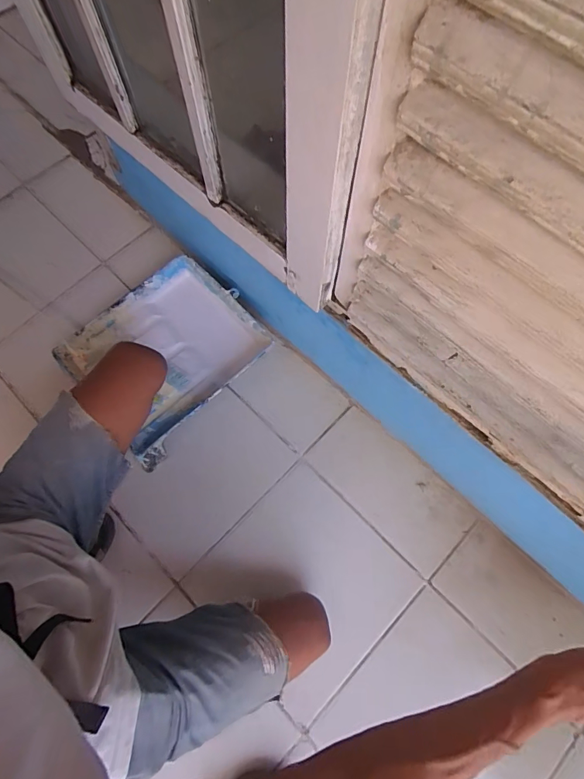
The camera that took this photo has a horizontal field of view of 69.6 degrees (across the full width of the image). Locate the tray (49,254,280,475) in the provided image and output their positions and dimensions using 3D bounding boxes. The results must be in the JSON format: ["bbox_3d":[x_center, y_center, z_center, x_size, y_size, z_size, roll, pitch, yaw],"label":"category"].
[{"bbox_3d":[-0.254,-0.074,0.872,0.342,0.070,0.303,-42,76,-11],"label":"tray"}]

